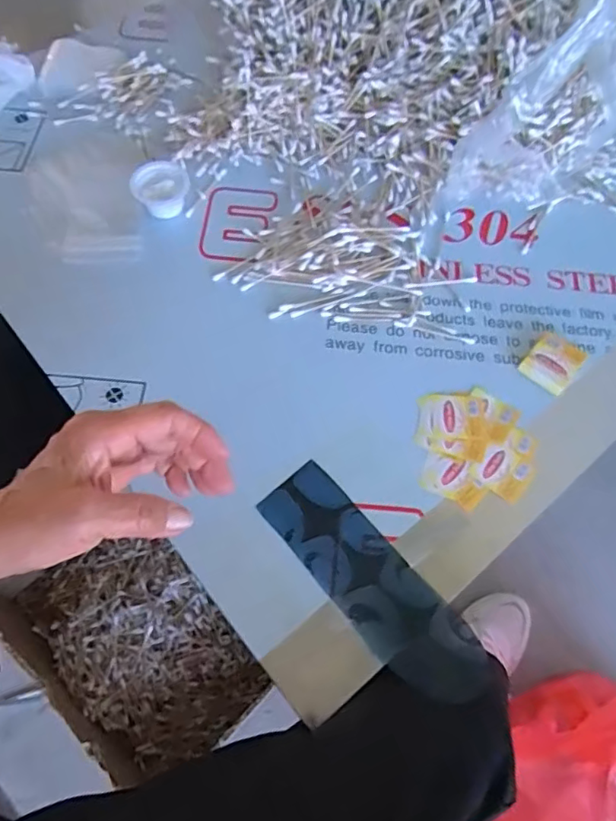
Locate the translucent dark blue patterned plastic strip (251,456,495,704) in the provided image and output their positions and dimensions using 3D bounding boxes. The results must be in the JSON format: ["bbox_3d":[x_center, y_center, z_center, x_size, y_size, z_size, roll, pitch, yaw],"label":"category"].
[{"bbox_3d":[0.045,0.121,0.410,0.059,0.018,0.191,-38,68,-16],"label":"translucent dark blue patterned plastic strip"}]

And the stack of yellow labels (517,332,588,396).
[{"bbox_3d":[0.212,-0.042,0.491,0.041,0.013,0.049,38,69,15],"label":"stack of yellow labels"}]

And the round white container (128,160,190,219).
[{"bbox_3d":[-0.143,-0.216,0.553,0.053,0.025,0.053,1,65,-2],"label":"round white container"}]

